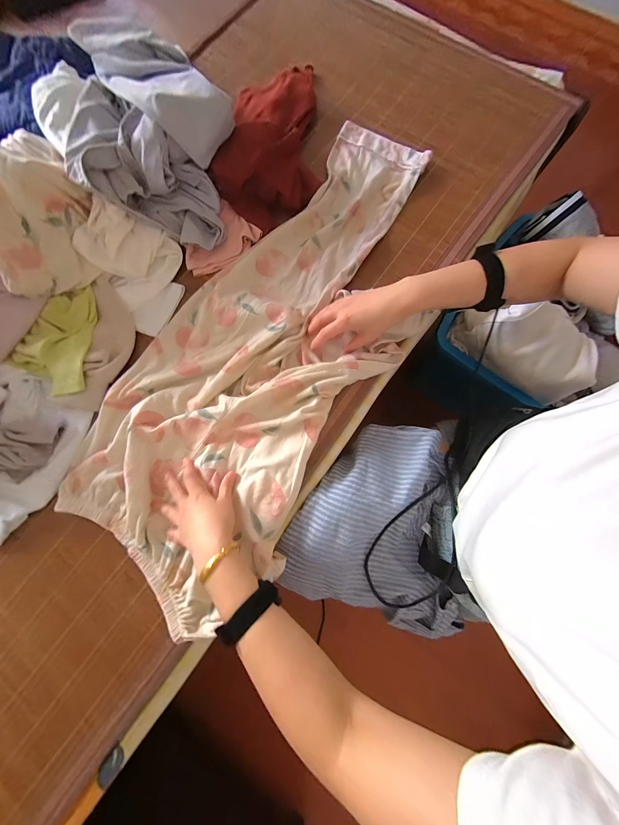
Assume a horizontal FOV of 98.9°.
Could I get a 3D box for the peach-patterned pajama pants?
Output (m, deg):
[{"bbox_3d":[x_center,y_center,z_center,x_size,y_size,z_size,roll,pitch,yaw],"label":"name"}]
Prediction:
[{"bbox_3d":[-0.051,-0.130,0.453,0.378,0.039,0.874,27,81,6],"label":"peach-patterned pajama pants"}]

